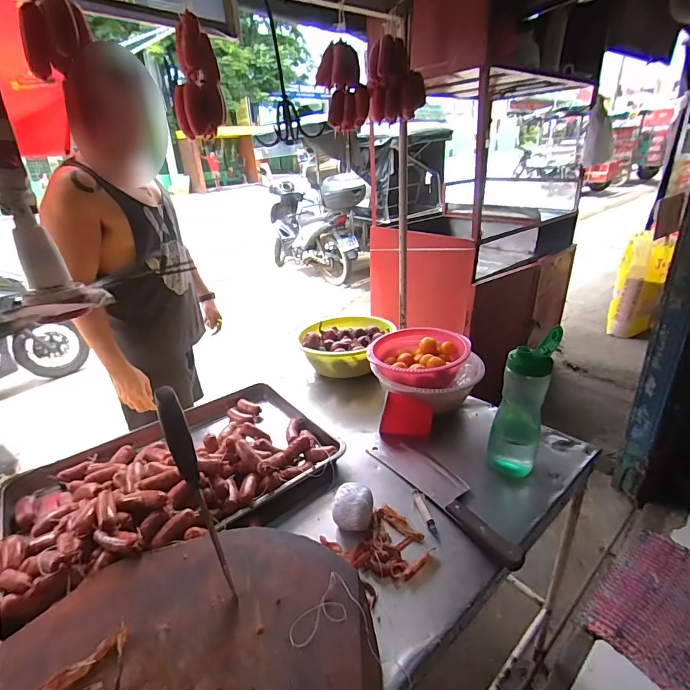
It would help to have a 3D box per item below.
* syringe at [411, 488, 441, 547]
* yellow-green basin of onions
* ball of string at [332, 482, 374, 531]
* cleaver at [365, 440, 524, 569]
[{"bbox_3d":[0.141,0.290,0.682,0.016,0.010,0.106,-8,26,-11],"label":"syringe"},{"bbox_3d":[0.006,-0.006,1.168,0.232,0.096,0.247,-2,25,1],"label":"yellow-green basin of onions"},{"bbox_3d":[0.013,0.276,0.666,0.066,0.065,0.057,3,26,11],"label":"ball of string"},{"bbox_3d":[0.183,0.261,0.728,0.086,0.029,0.345,-19,30,-31],"label":"cleaver"}]

